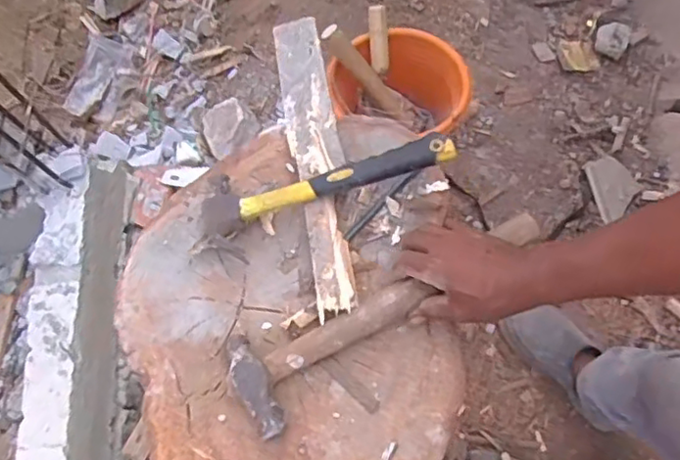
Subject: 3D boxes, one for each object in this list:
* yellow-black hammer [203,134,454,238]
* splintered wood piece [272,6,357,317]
[{"bbox_3d":[-0.015,-0.052,0.648,0.258,0.026,0.062,-16,71,5],"label":"yellow-black hammer"},{"bbox_3d":[-0.026,-0.086,0.680,0.055,0.036,0.360,-11,70,2],"label":"splintered wood piece"}]

